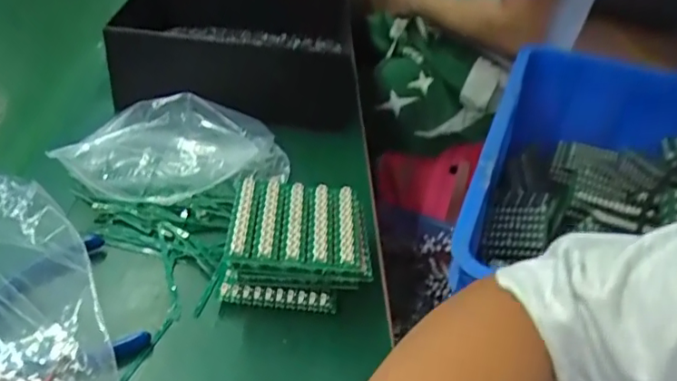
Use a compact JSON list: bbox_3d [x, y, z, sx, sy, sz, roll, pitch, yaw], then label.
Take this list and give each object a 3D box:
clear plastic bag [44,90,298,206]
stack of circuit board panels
[{"bbox_3d":[-0.129,-0.030,0.461,0.180,0.058,0.077,-6,39,-16],"label":"clear plastic bag"},{"bbox_3d":[-0.027,0.036,0.403,0.097,0.047,0.086,4,38,-4],"label":"stack of circuit board panels"}]

